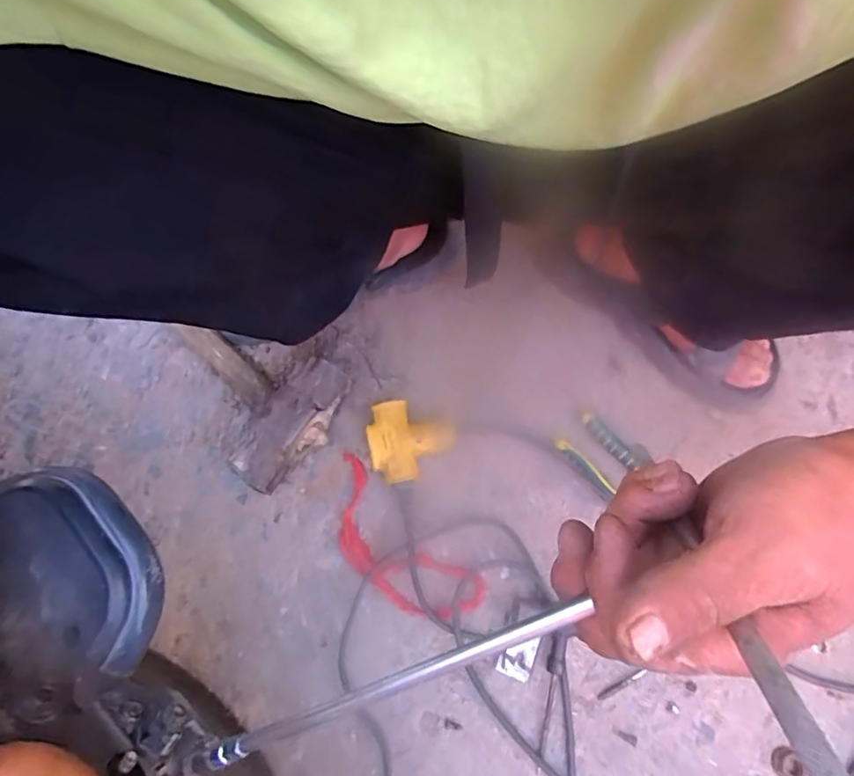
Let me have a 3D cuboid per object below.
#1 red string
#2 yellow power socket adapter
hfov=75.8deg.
[{"bbox_3d":[-0.036,0.155,0.538,0.193,0.023,0.075,41,78,13],"label":"red string"},{"bbox_3d":[-0.016,0.054,0.560,0.083,0.043,0.077,-1,73,3],"label":"yellow power socket adapter"}]

